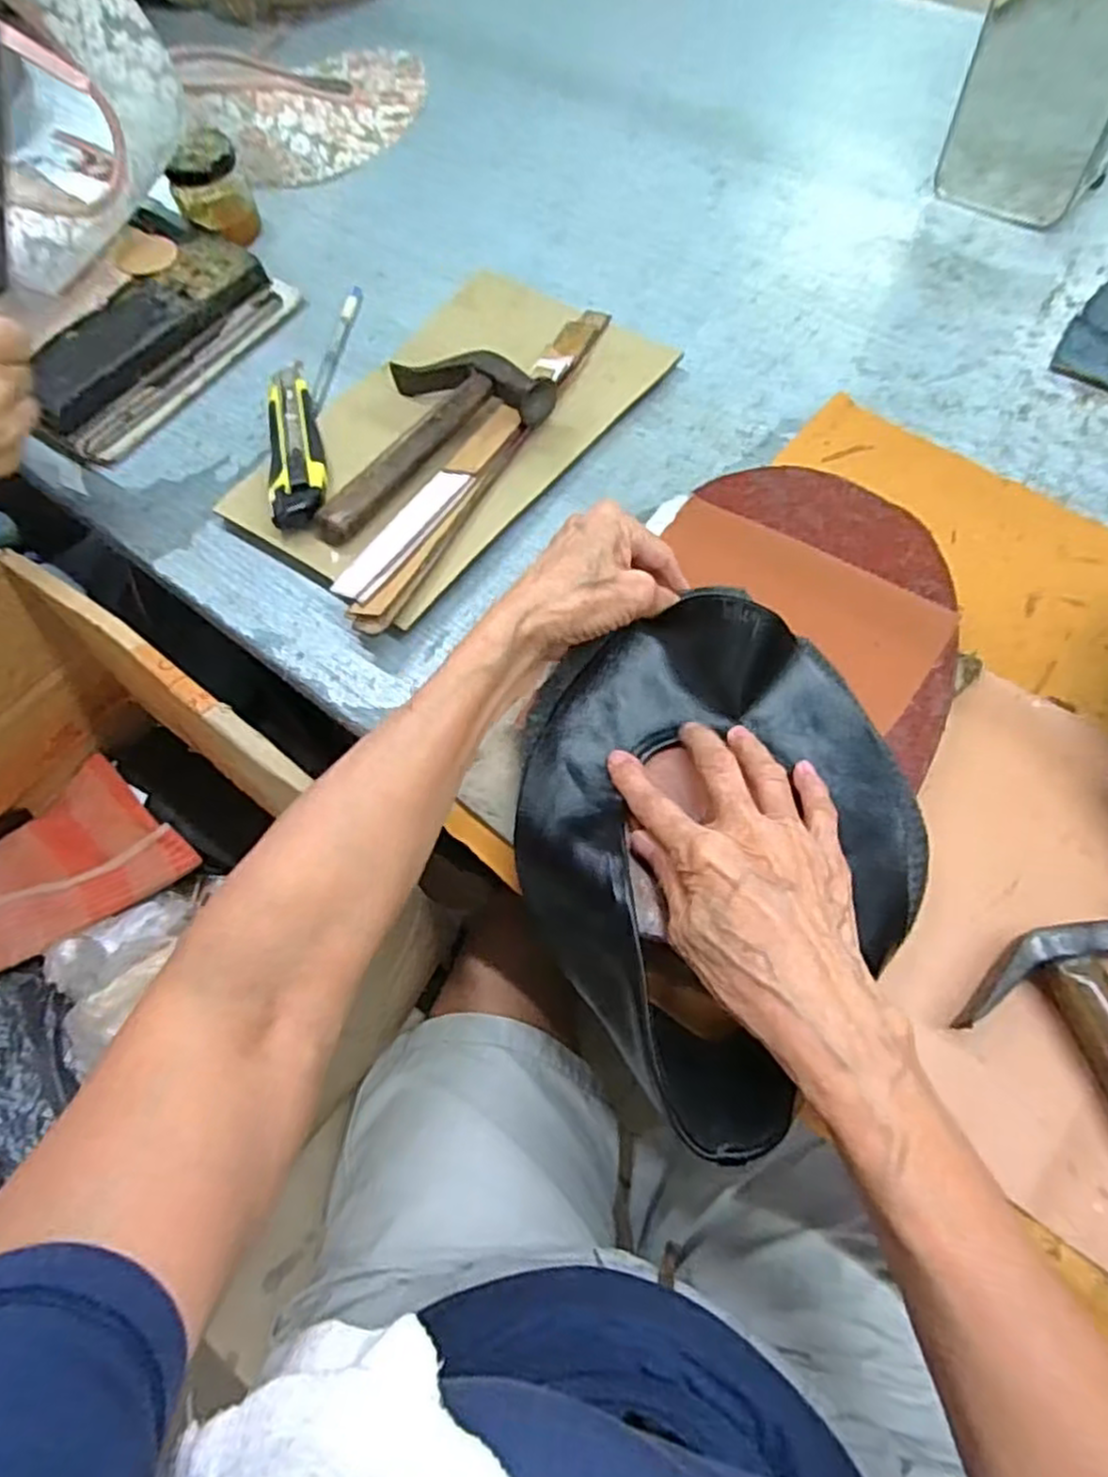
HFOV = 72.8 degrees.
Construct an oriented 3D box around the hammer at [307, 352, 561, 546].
[{"bbox_3d":[-0.100,-0.210,0.512,0.180,0.039,0.112,-35,68,-12],"label":"hammer"}]

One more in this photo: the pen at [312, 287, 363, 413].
[{"bbox_3d":[-0.170,-0.307,0.587,0.012,0.008,0.140,5,65,6],"label":"pen"}]

